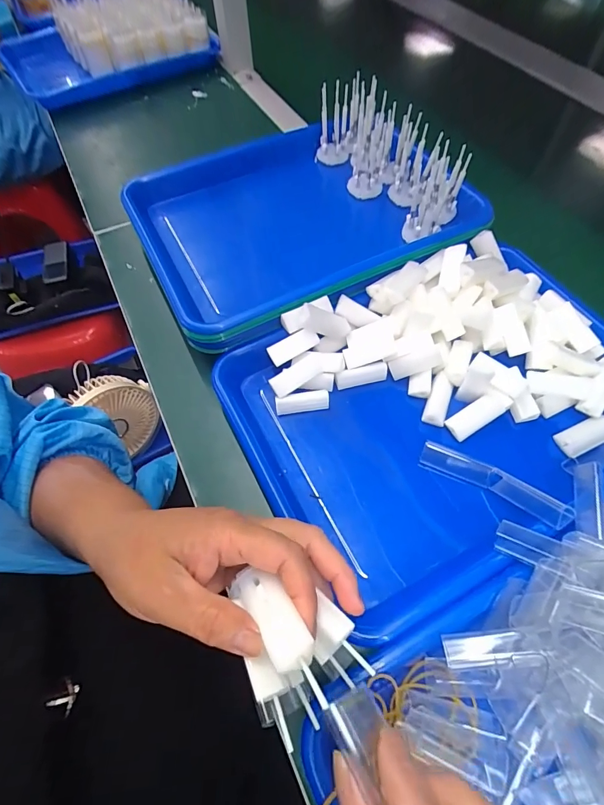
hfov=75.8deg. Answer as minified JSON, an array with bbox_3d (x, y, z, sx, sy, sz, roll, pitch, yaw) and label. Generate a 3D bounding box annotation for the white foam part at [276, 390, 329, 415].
[{"bbox_3d":[0.000,-0.001,0.334,0.045,0.015,0.014,-9,61,-3],"label":"white foam part"}]

